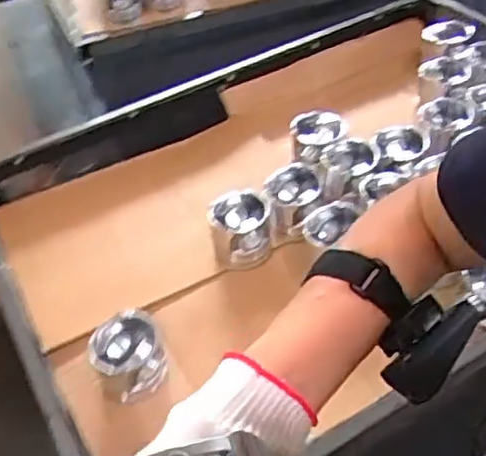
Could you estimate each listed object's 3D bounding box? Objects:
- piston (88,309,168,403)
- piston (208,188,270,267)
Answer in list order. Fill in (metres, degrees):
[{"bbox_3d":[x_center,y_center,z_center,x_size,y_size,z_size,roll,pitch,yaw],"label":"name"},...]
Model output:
[{"bbox_3d":[-0.156,0.174,0.909,0.095,0.097,0.101,-19,46,-12],"label":"piston"},{"bbox_3d":[-0.004,0.002,1.073,0.091,0.103,0.090,-3,45,3],"label":"piston"}]

